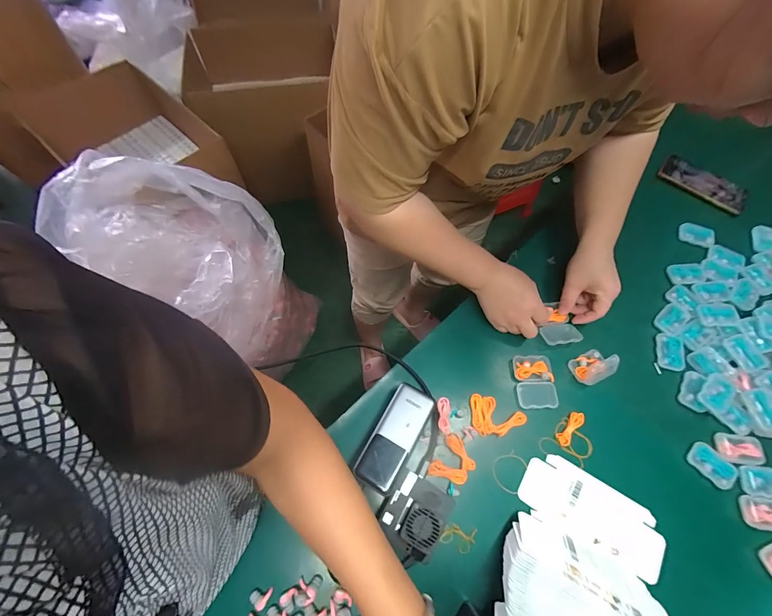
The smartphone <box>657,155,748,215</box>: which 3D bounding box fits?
[{"bbox_3d":[0.632,-0.250,0.672,0.163,0.011,0.078,34,69,11],"label":"smartphone"}]

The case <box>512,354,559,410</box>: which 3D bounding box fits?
[{"bbox_3d":[0.220,0.109,0.502,0.055,0.008,0.076,-3,67,-4],"label":"case"}]

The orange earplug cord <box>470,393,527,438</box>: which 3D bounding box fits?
[{"bbox_3d":[0.159,0.153,0.477,0.075,0.013,0.053,5,66,-1],"label":"orange earplug cord"}]

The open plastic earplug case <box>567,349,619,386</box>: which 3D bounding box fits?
[{"bbox_3d":[0.309,0.086,0.500,0.052,0.040,0.044,-22,70,-12],"label":"open plastic earplug case"}]

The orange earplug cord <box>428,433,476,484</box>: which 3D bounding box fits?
[{"bbox_3d":[0.091,0.205,0.450,0.049,0.009,0.062,35,69,12],"label":"orange earplug cord"}]

